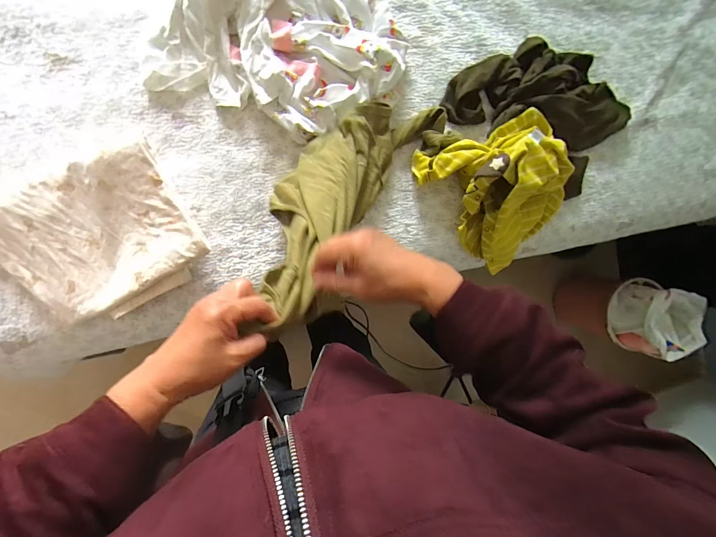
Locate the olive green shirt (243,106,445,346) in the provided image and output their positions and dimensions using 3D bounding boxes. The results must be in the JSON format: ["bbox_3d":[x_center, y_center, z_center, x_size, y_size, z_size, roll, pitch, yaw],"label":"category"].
[{"bbox_3d":[-0.038,-0.119,0.532,0.185,0.141,0.503,32,53,-8],"label":"olive green shirt"}]

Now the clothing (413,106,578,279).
[{"bbox_3d":[0.284,-0.140,0.630,0.277,0.130,0.273,-26,98,-8],"label":"clothing"}]

